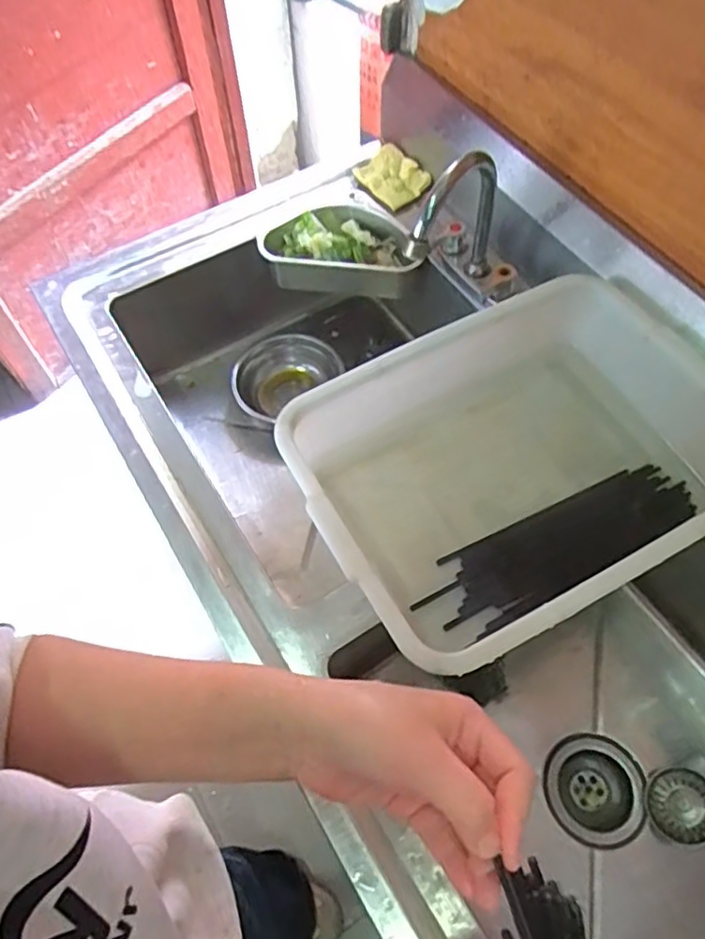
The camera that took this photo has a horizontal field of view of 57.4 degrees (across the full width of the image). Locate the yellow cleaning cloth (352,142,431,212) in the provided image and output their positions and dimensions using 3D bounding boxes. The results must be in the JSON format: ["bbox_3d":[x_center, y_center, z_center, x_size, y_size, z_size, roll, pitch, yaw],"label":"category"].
[{"bbox_3d":[0.058,-0.420,0.930,0.076,0.030,0.092,-41,68,-19],"label":"yellow cleaning cloth"}]

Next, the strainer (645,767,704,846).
[{"bbox_3d":[0.356,0.363,0.695,0.071,0.016,0.072,-19,48,22],"label":"strainer"}]

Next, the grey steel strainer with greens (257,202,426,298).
[{"bbox_3d":[-0.019,-0.309,0.924,0.217,0.077,0.127,0,61,1],"label":"grey steel strainer with greens"}]

